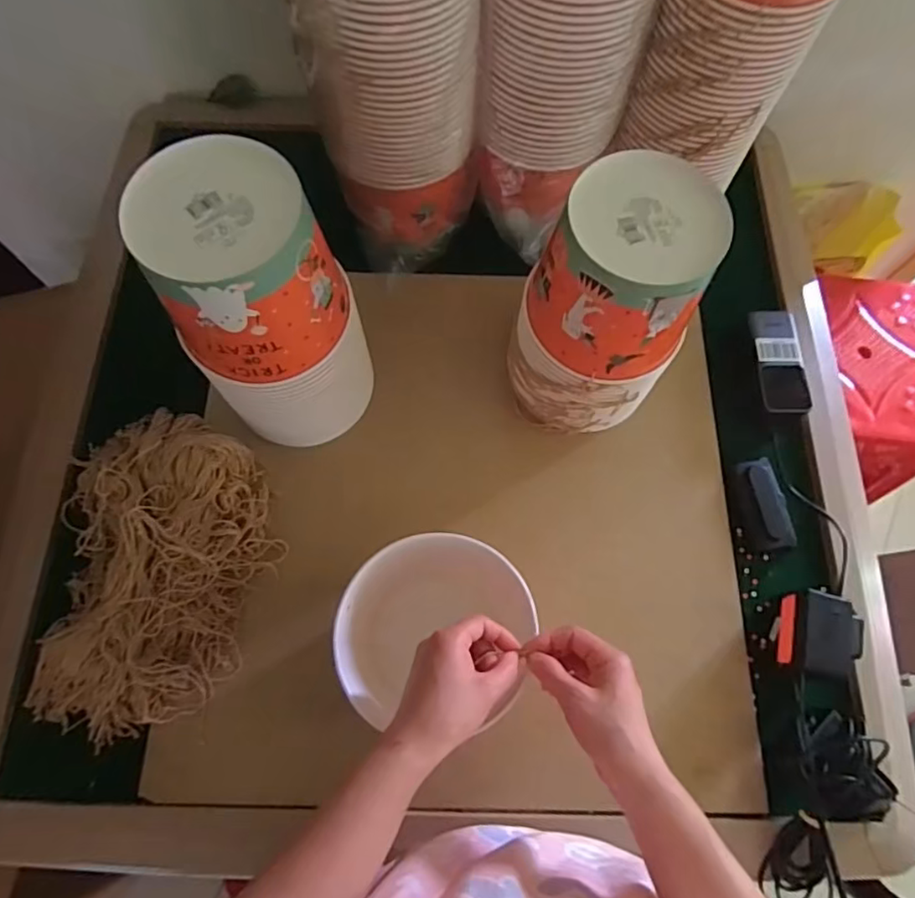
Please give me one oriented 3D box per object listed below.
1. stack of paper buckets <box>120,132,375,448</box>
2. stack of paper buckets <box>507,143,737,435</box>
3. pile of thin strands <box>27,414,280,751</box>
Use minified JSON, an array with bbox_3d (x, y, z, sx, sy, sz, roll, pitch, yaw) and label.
[{"bbox_3d":[-0.167,-0.115,0.544,0.147,0.279,0.145,-27,73,-11],"label":"stack of paper buckets"},{"bbox_3d":[0.140,-0.132,0.571,0.148,0.243,0.147,21,71,6],"label":"stack of paper buckets"},{"bbox_3d":[-0.304,0.115,0.592,0.216,0.072,0.322,2,70,-1],"label":"pile of thin strands"}]

